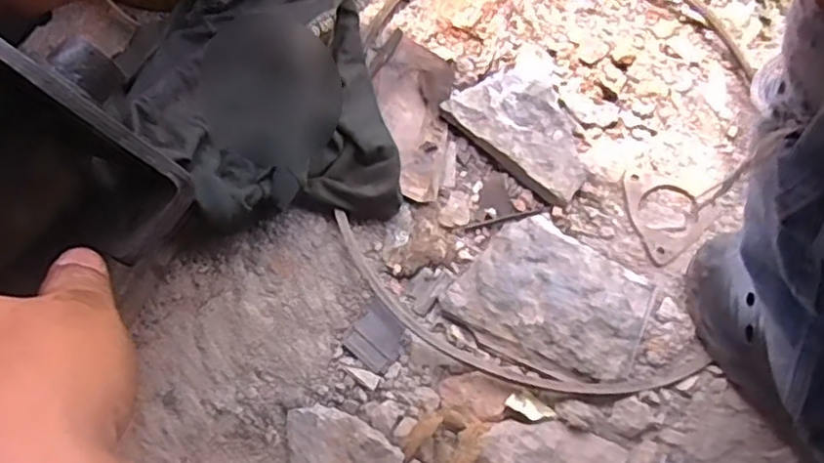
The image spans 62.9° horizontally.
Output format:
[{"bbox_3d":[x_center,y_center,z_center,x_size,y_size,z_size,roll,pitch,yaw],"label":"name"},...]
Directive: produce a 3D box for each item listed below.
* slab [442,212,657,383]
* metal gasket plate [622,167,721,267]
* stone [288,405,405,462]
[{"bbox_3d":[0.128,0.060,0.606,0.158,0.021,0.121,32,72,9],"label":"slab"},{"bbox_3d":[0.241,-0.025,0.652,0.093,0.010,0.091,1,71,-2],"label":"metal gasket plate"},{"bbox_3d":[-0.057,0.182,0.539,0.098,0.025,0.065,25,72,6],"label":"stone"}]

